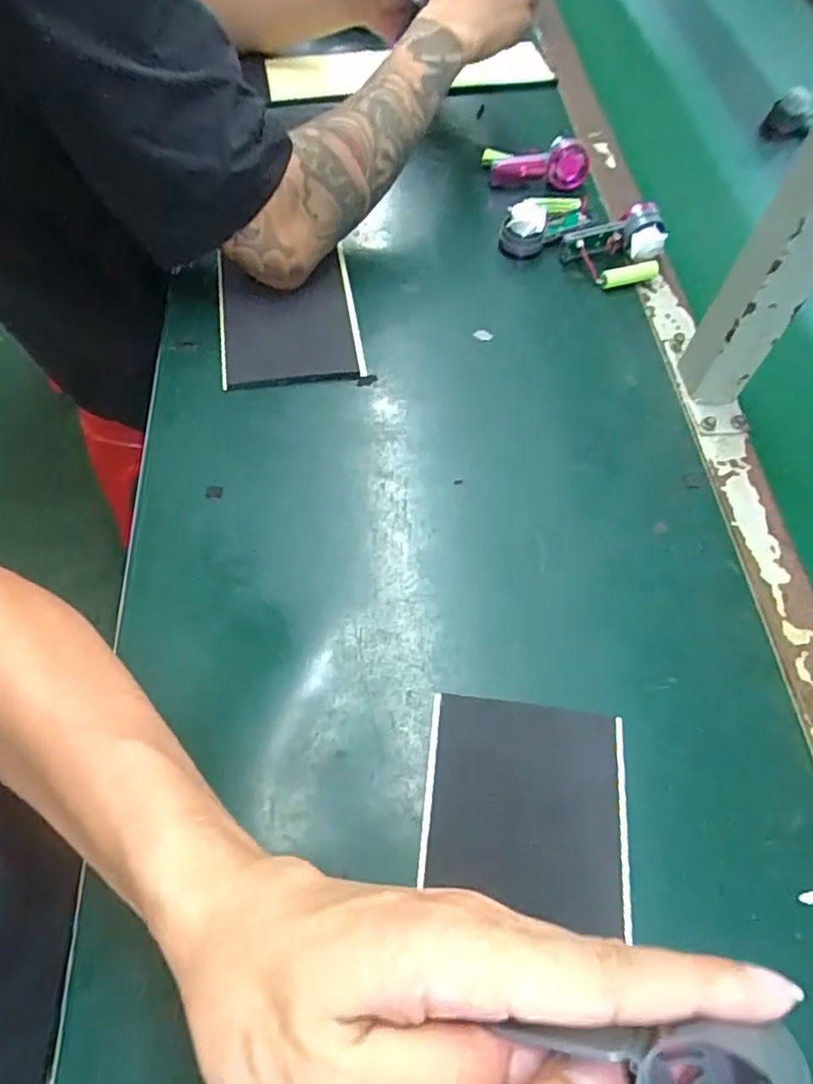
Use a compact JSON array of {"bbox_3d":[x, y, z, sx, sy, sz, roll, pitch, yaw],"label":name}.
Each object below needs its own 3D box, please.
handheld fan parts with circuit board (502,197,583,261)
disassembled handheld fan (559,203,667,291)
[{"bbox_3d":[0.121,-0.286,0.577,0.051,0.039,0.081,39,66,18],"label":"handheld fan parts with circuit board"},{"bbox_3d":[0.180,-0.251,0.553,0.083,0.040,0.060,-10,62,-8],"label":"disassembled handheld fan"}]

